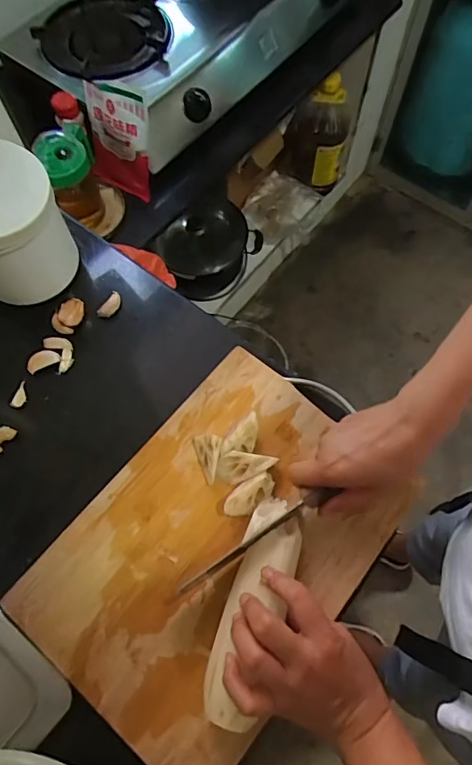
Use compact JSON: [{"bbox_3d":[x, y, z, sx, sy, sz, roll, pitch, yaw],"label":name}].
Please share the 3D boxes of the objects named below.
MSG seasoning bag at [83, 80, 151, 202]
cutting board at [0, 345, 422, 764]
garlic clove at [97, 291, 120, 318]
[{"bbox_3d":[-0.186,-0.386,0.753,0.119,0.172,0.021,32,59,16],"label":"MSG seasoning bag"},{"bbox_3d":[-0.013,0.145,0.442,0.232,0.009,0.331,37,72,14],"label":"cutting board"},{"bbox_3d":[-0.144,-0.090,0.547,0.018,0.013,0.035,29,70,12],"label":"garlic clove"}]

